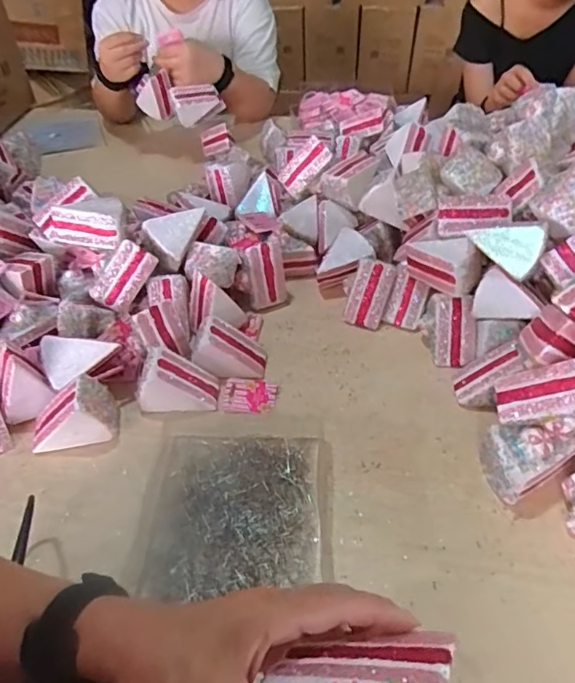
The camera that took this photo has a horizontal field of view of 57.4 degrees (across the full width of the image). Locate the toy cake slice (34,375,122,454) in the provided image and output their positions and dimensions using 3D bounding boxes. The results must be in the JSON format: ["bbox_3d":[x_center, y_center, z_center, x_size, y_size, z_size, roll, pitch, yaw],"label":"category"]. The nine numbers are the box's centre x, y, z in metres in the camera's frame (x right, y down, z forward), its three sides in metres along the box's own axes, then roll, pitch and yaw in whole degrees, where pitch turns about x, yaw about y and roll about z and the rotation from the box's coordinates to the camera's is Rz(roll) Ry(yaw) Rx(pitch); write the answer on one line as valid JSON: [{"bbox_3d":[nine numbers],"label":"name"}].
[{"bbox_3d":[-0.240,0.078,0.583,0.093,0.061,0.056,-8,44,-7],"label":"toy cake slice"}]

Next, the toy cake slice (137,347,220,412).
[{"bbox_3d":[-0.126,0.045,0.613,0.088,0.056,0.057,1,43,2],"label":"toy cake slice"}]

